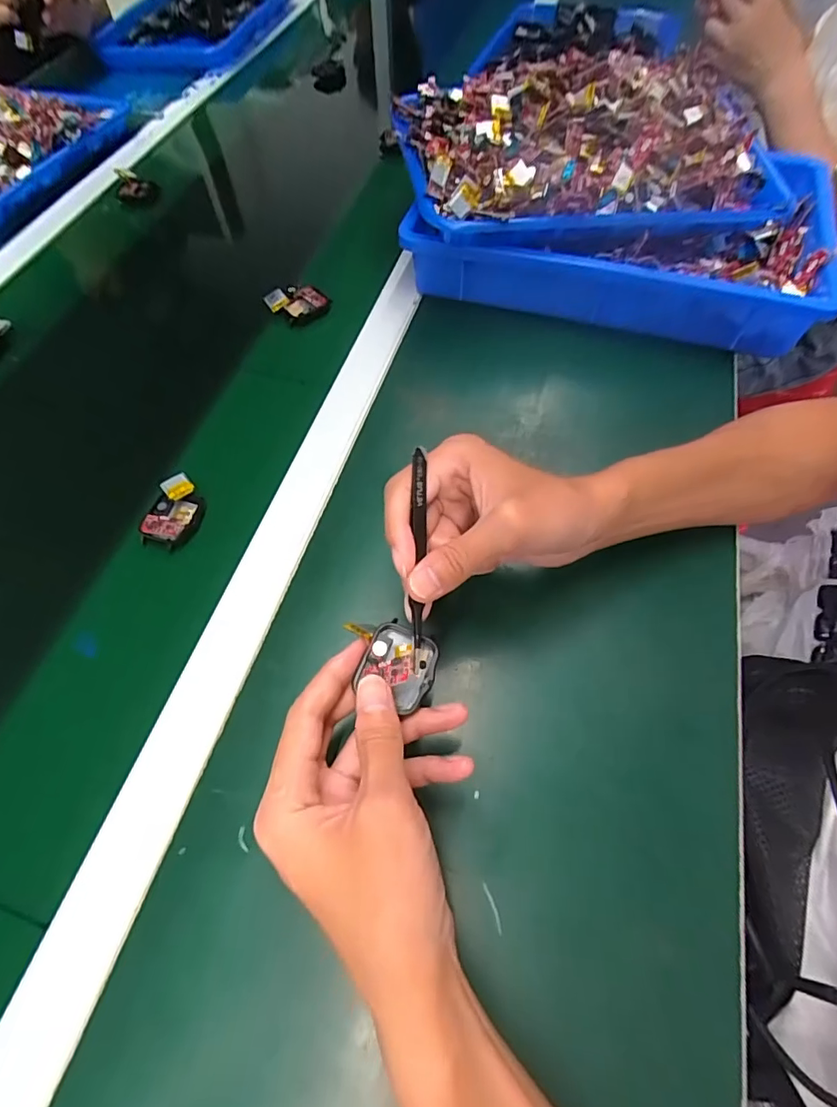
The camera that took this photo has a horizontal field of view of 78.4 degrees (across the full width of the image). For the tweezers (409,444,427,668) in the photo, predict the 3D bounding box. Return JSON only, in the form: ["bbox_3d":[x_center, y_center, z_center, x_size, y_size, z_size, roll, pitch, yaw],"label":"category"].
[{"bbox_3d":[-0.001,0.002,0.269,0.007,0.005,0.116,1,80,0],"label":"tweezers"}]

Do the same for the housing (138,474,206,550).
[{"bbox_3d":[-0.185,-0.033,0.390,0.038,0.014,0.057,3,61,6],"label":"housing"}]

